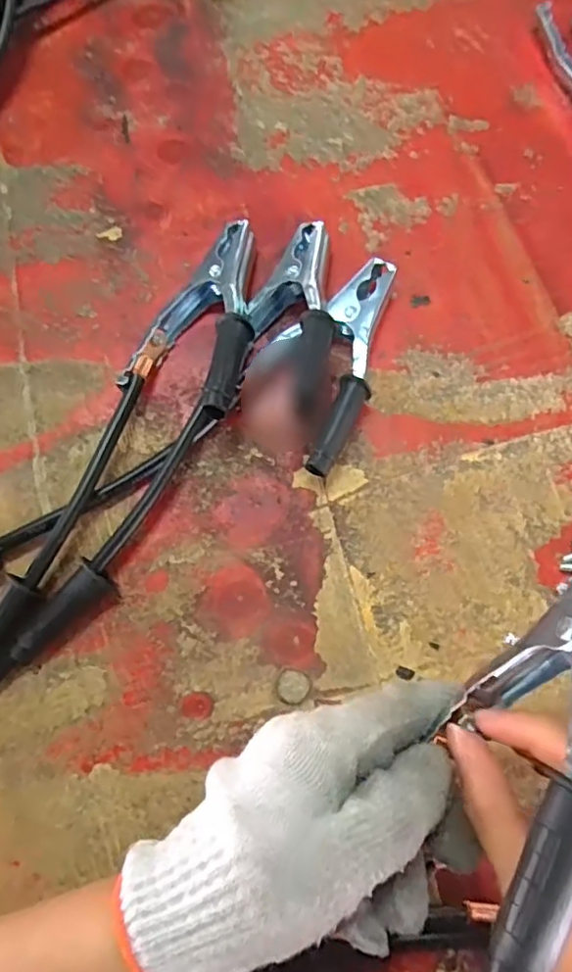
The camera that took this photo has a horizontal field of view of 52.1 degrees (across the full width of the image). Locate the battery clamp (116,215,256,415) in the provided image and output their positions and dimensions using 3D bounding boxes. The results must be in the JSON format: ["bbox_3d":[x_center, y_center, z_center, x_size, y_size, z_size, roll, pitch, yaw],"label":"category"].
[{"bbox_3d":[-0.040,-0.106,0.365,0.075,0.047,0.133,26,75,8],"label":"battery clamp"}]

